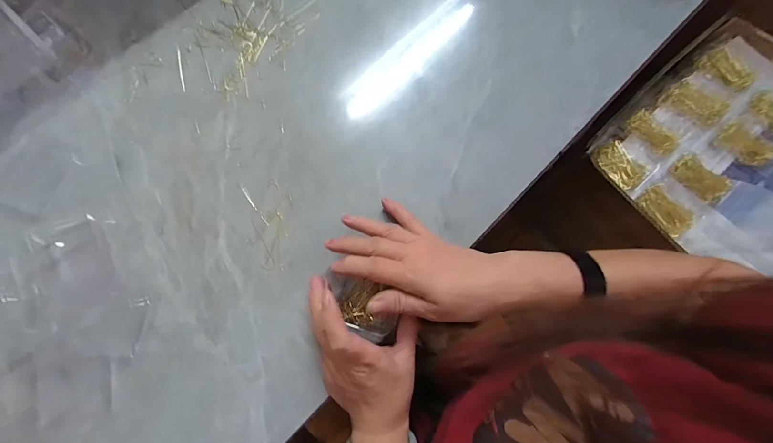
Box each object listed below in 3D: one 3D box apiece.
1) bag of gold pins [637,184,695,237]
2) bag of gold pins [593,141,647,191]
[{"bbox_3d":[0.372,-0.015,0.473,0.052,0.009,0.069,-34,80,-7],"label":"bag of gold pins"},{"bbox_3d":[0.325,-0.080,0.491,0.053,0.016,0.067,-31,79,-7],"label":"bag of gold pins"}]

